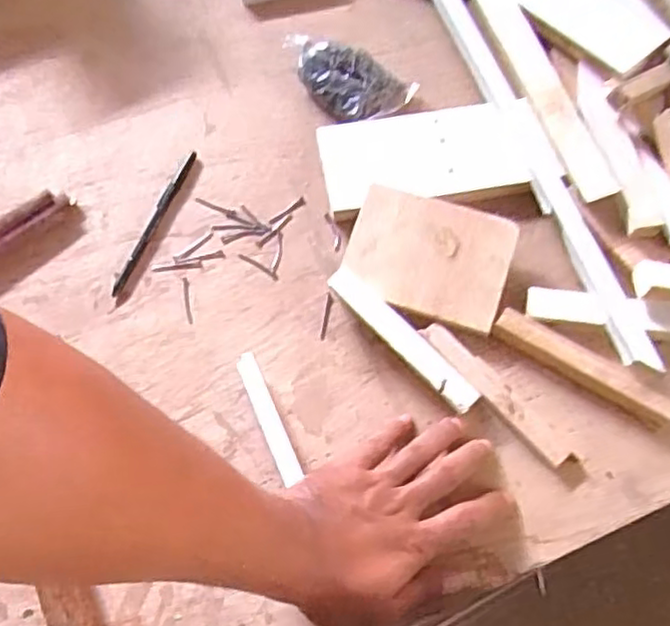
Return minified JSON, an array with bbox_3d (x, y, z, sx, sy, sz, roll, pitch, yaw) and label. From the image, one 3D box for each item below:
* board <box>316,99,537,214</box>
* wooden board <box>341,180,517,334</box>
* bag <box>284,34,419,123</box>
[{"bbox_3d":[0.081,-0.138,0.597,0.179,0.024,0.086,-8,60,-3],"label":"board"},{"bbox_3d":[0.075,-0.045,0.548,0.125,0.011,0.095,17,81,8],"label":"wooden board"},{"bbox_3d":[0.004,-0.218,0.636,0.129,0.032,0.064,21,67,10],"label":"bag"}]

